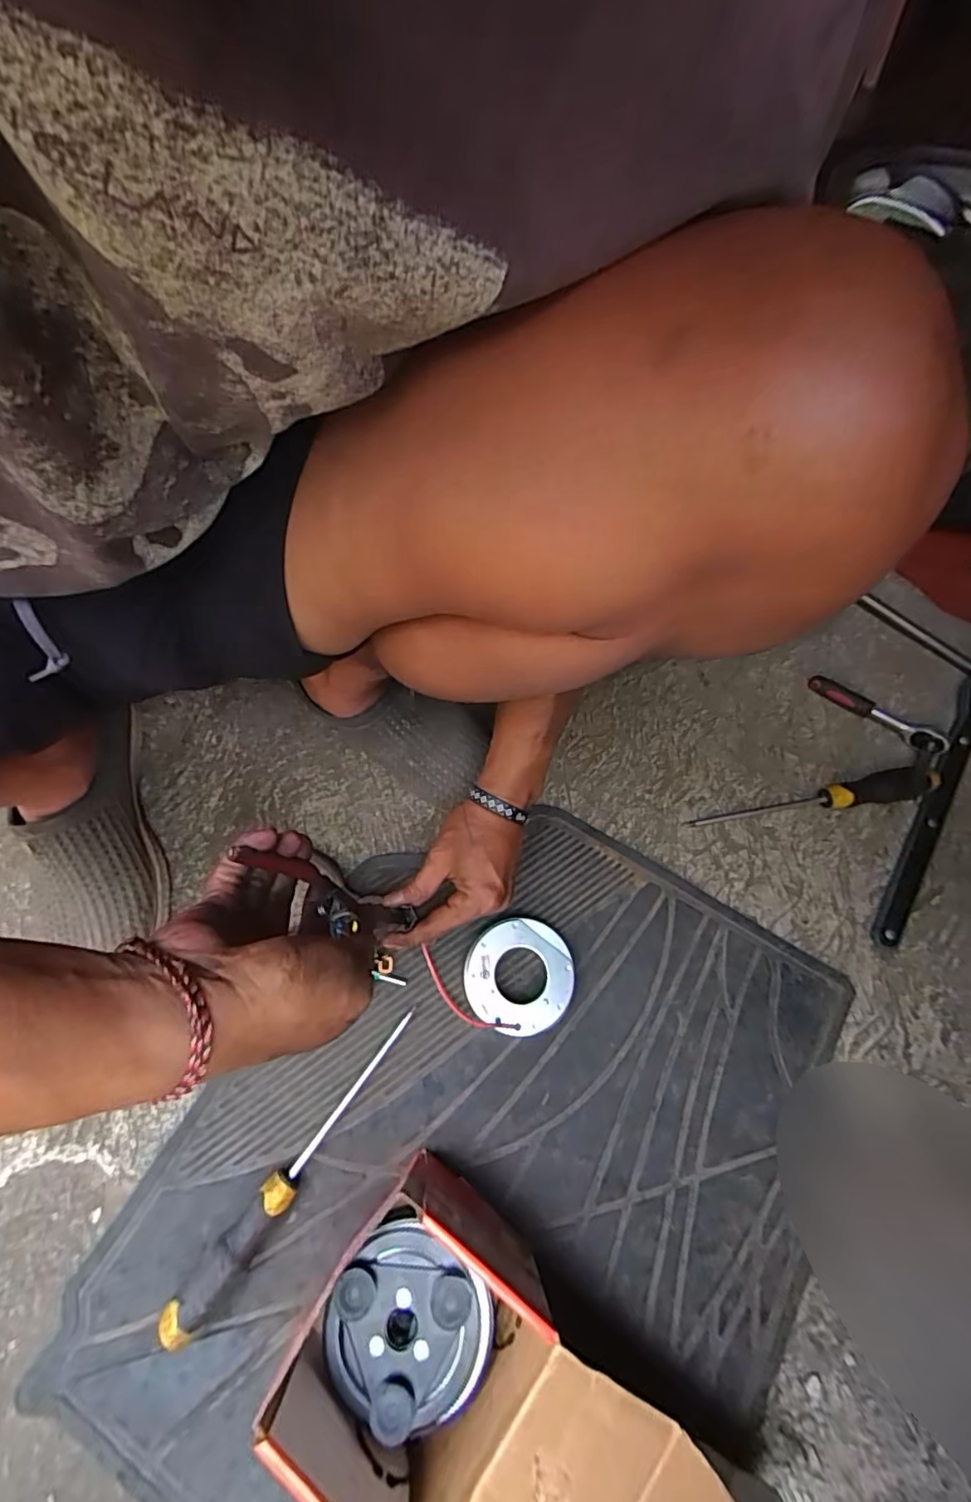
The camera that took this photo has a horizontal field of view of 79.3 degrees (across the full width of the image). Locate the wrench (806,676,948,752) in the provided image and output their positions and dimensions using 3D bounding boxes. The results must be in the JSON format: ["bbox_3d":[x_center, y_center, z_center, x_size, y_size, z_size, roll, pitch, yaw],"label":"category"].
[{"bbox_3d":[0.418,-0.040,0.631,0.140,0.030,0.029,39,66,14],"label":"wrench"}]

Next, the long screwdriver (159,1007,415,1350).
[{"bbox_3d":[-0.139,0.313,0.449,0.025,0.028,0.247,36,65,12],"label":"long screwdriver"}]

